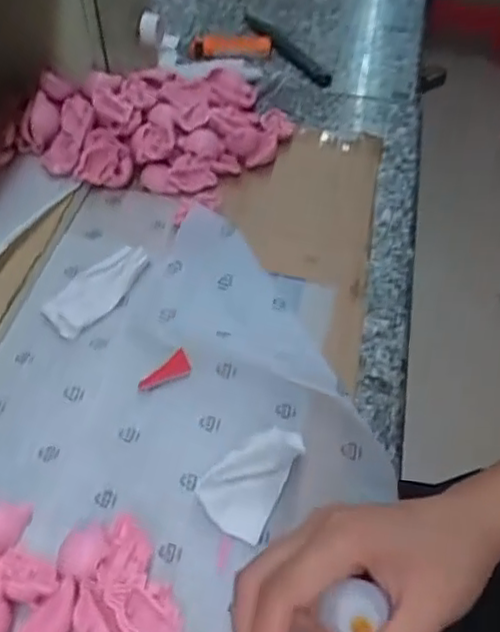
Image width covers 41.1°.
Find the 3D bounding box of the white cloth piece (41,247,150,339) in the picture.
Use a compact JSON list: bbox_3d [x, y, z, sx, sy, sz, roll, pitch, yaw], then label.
[{"bbox_3d":[-0.102,-0.018,0.440,0.036,0.010,0.077,23,56,18],"label":"white cloth piece"}]

